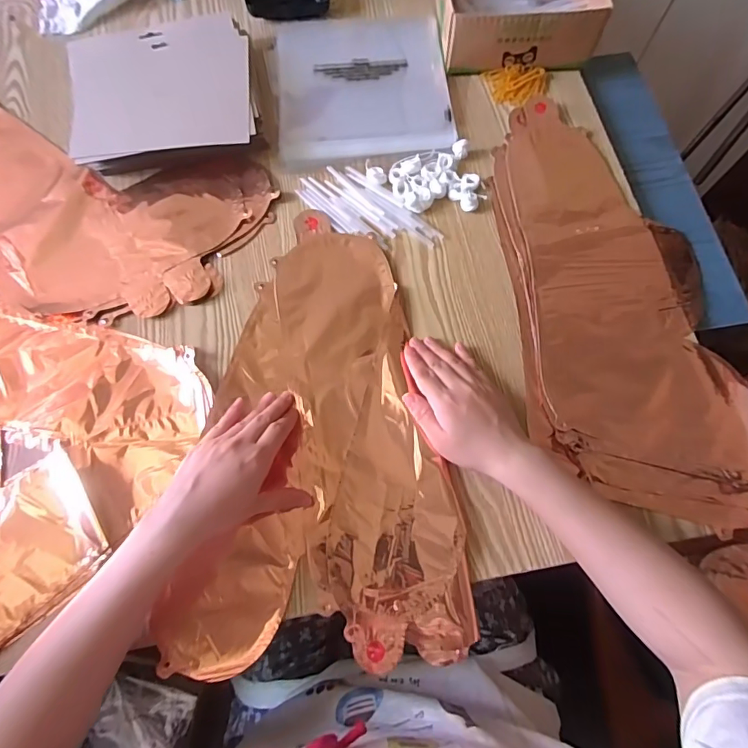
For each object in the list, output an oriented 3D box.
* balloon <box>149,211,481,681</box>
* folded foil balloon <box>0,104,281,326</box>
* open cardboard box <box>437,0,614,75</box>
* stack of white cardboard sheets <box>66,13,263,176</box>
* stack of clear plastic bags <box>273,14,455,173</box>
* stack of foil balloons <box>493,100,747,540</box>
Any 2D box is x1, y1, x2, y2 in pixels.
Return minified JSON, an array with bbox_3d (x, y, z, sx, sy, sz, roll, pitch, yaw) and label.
[{"bbox_3d":[-0.049,0.042,0.450,0.249,0.018,0.413,-1,70,-1],"label":"balloon"},{"bbox_3d":[-0.353,-0.185,0.513,0.443,0.008,0.220,17,71,5],"label":"folded foil balloon"},{"bbox_3d":[0.170,-0.440,0.568,0.185,0.067,0.143,-8,71,-3],"label":"open cardboard box"},{"bbox_3d":[-0.237,-0.315,0.537,0.198,0.043,0.193,-10,71,-4],"label":"stack of white cardboard sheets"},{"bbox_3d":[-0.015,-0.353,0.569,0.201,0.012,0.228,-5,70,-2],"label":"stack of clear plastic bags"},{"bbox_3d":[0.254,-0.086,0.487,0.219,0.015,0.461,-5,70,-2],"label":"stack of foil balloons"}]

